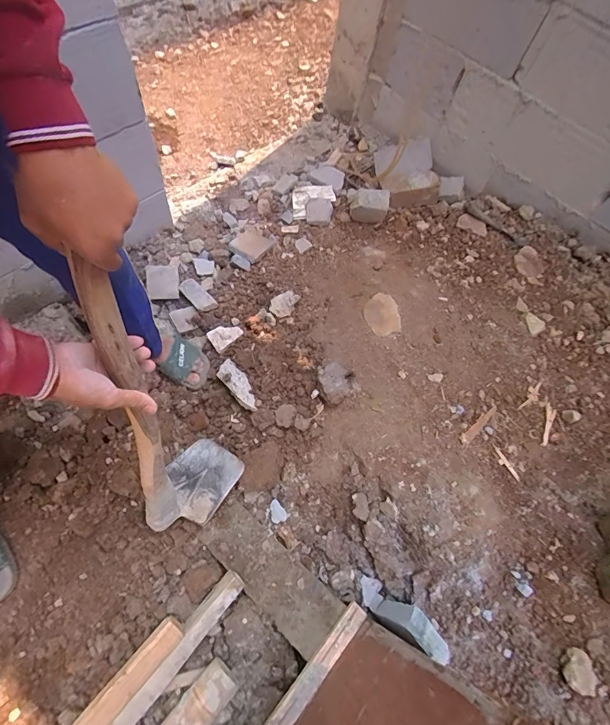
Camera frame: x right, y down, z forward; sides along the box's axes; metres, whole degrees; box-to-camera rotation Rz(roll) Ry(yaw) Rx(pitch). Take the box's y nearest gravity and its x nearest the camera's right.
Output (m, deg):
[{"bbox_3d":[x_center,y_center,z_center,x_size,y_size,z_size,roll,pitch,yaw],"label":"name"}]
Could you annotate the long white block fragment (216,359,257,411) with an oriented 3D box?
[{"bbox_3d":[-0.175,0.054,0.999,0.061,0.050,0.158,-37,74,-22],"label":"long white block fragment"}]

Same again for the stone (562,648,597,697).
[{"bbox_3d":[0.487,0.546,0.675,0.055,0.028,0.064,21,64,3],"label":"stone"}]

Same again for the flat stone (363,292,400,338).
[{"bbox_3d":[0.217,-0.138,1.087,0.093,0.011,0.138,-16,61,5],"label":"flat stone"}]

